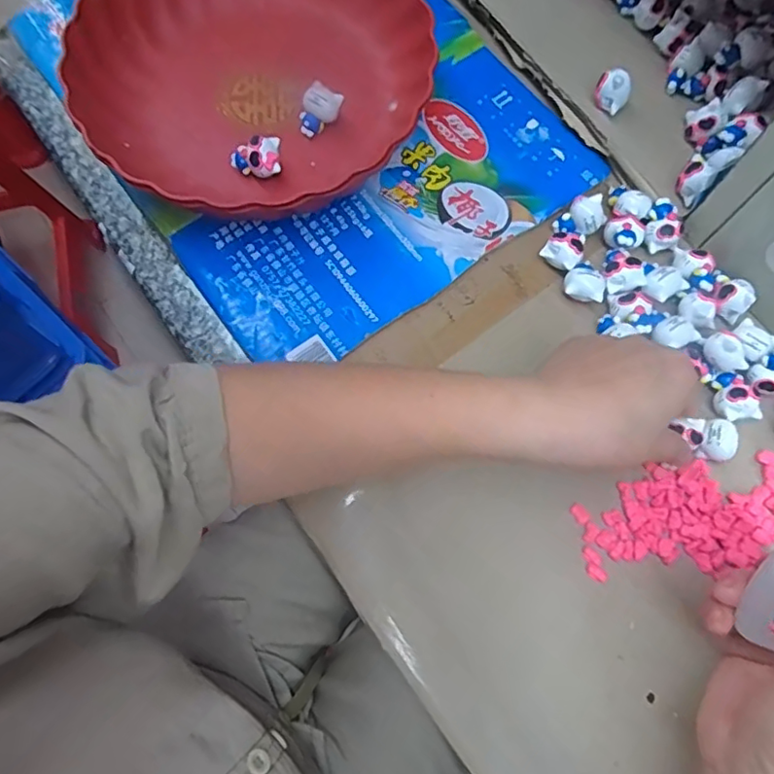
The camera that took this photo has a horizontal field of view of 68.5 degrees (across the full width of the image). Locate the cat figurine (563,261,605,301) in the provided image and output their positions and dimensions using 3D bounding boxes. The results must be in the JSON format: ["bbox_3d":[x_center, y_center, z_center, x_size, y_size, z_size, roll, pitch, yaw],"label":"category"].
[{"bbox_3d":[0.131,-0.069,0.378,0.026,0.017,0.026,13,74,4],"label":"cat figurine"}]

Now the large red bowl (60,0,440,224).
[{"bbox_3d":[-0.098,-0.224,0.401,0.225,0.056,0.239,0,73,0],"label":"large red bowl"}]

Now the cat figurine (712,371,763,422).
[{"bbox_3d":[0.218,0.006,0.356,0.023,0.015,0.033,-20,74,-6],"label":"cat figurine"}]

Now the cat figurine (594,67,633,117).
[{"bbox_3d":[0.157,-0.205,0.398,0.017,0.030,0.022,-42,78,-11],"label":"cat figurine"}]

